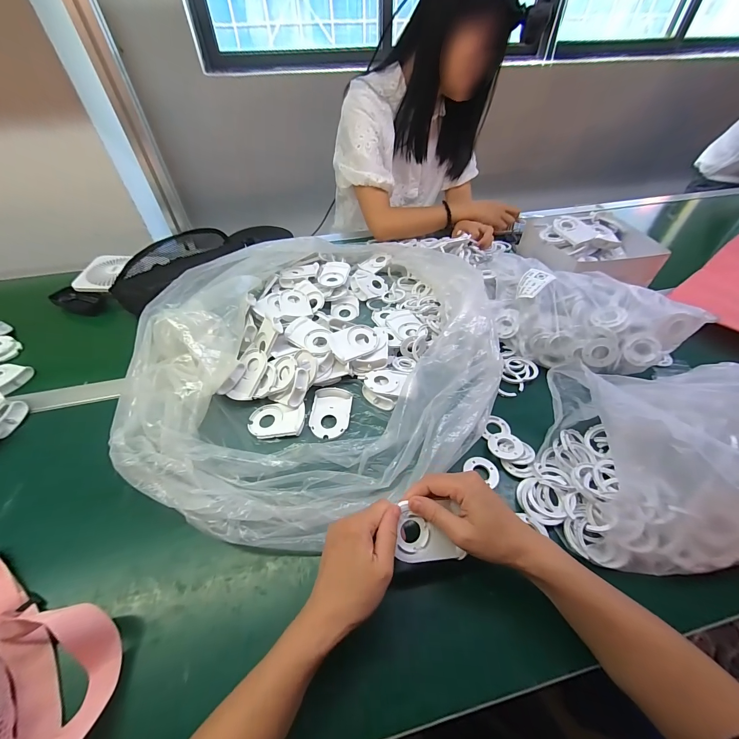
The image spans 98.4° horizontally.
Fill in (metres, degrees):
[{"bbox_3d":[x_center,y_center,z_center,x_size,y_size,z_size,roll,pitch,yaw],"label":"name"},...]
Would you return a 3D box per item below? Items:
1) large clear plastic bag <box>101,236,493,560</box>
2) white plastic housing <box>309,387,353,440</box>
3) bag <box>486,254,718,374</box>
[{"bbox_3d":[-0.072,-0.044,0.526,0.532,0.104,0.610,33,56,27],"label":"large clear plastic bag"},{"bbox_3d":[-0.059,0.065,0.484,0.059,0.015,0.080,4,48,4],"label":"white plastic housing"},{"bbox_3d":[0.330,-0.116,0.558,0.195,0.111,0.323,-12,48,-10],"label":"bag"}]

